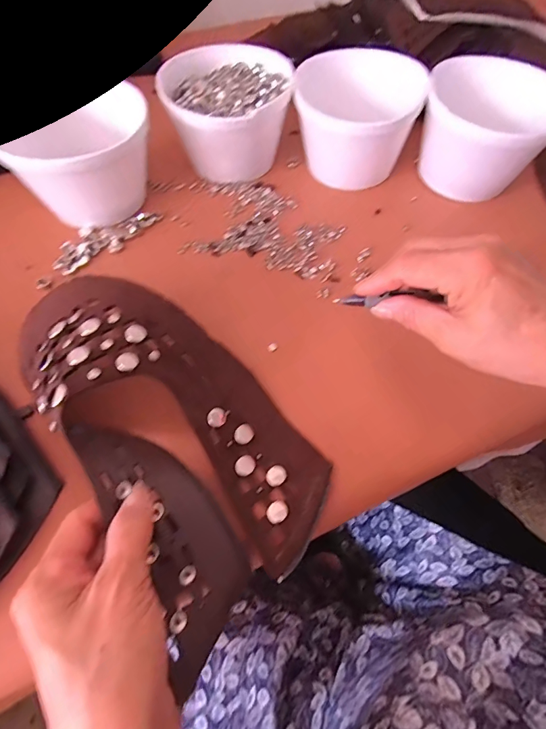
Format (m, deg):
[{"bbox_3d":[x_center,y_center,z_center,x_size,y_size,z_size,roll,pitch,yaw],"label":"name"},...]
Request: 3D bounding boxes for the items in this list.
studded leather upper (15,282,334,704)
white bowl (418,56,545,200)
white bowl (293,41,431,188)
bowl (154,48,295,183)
[{"bbox_3d":[-0.061,0.029,0.258,0.122,0.058,0.230,-31,63,-18],"label":"studded leather upper"},{"bbox_3d":[0.202,-0.215,0.392,0.107,0.084,0.101,0,58,0],"label":"white bowl"},{"bbox_3d":[0.080,-0.234,0.403,0.111,0.088,0.111,16,60,9],"label":"white bowl"},{"bbox_3d":[-0.043,-0.244,0.413,0.113,0.081,0.113,0,58,0],"label":"bowl"}]

